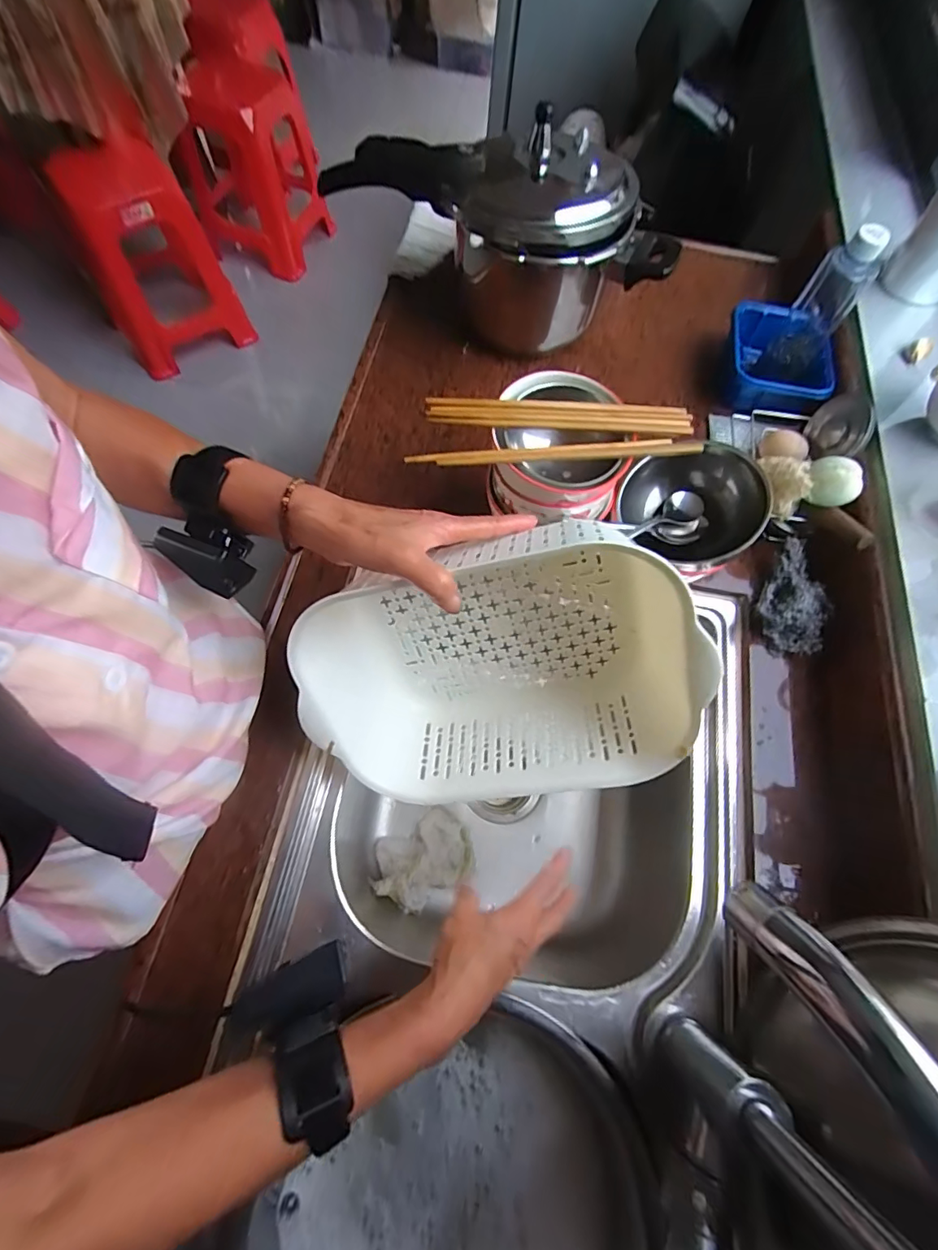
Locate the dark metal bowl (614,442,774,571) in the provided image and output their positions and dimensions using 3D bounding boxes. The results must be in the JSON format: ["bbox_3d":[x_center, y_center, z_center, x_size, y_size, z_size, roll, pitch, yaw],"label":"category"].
[{"bbox_3d":[0.223,-0.116,0.500,0.113,0.089,0.122,1,68,-3],"label":"dark metal bowl"}]

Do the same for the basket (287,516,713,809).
[{"bbox_3d":[0.031,0.056,0.436,0.303,0.175,0.120,-9,40,13],"label":"basket"}]

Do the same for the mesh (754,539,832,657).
[{"bbox_3d":[0.345,-0.029,0.535,0.066,0.044,0.112,21,68,5],"label":"mesh"}]

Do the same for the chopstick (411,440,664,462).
[{"bbox_3d":[0.063,-0.152,0.438,0.233,0.008,0.011,-5,68,-5],"label":"chopstick"}]

